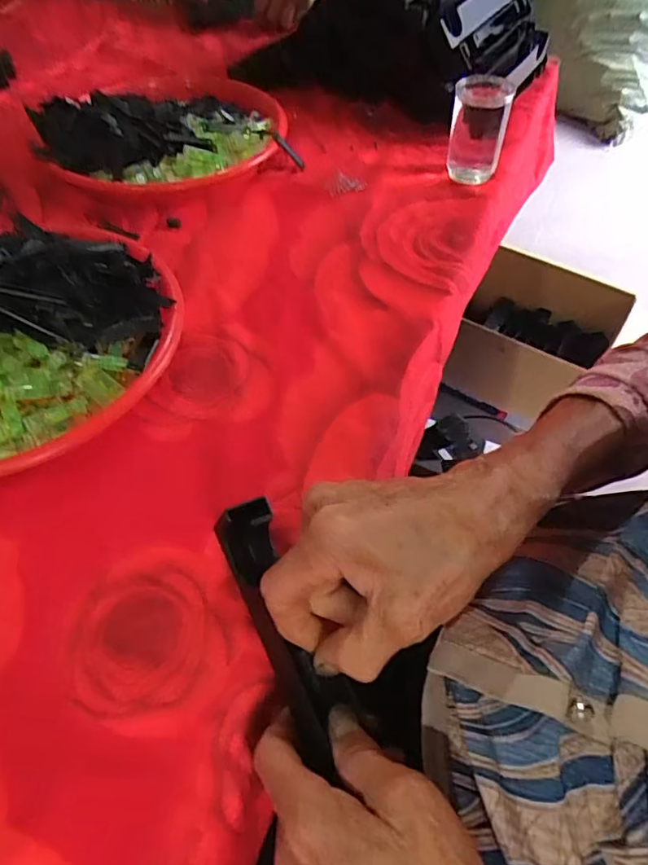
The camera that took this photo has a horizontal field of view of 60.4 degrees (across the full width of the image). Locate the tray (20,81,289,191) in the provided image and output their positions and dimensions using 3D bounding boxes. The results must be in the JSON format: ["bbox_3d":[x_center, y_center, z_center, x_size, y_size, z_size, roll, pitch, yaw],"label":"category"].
[{"bbox_3d":[-0.161,-0.313,0.572,0.244,0.056,0.208,-30,60,-20],"label":"tray"}]

